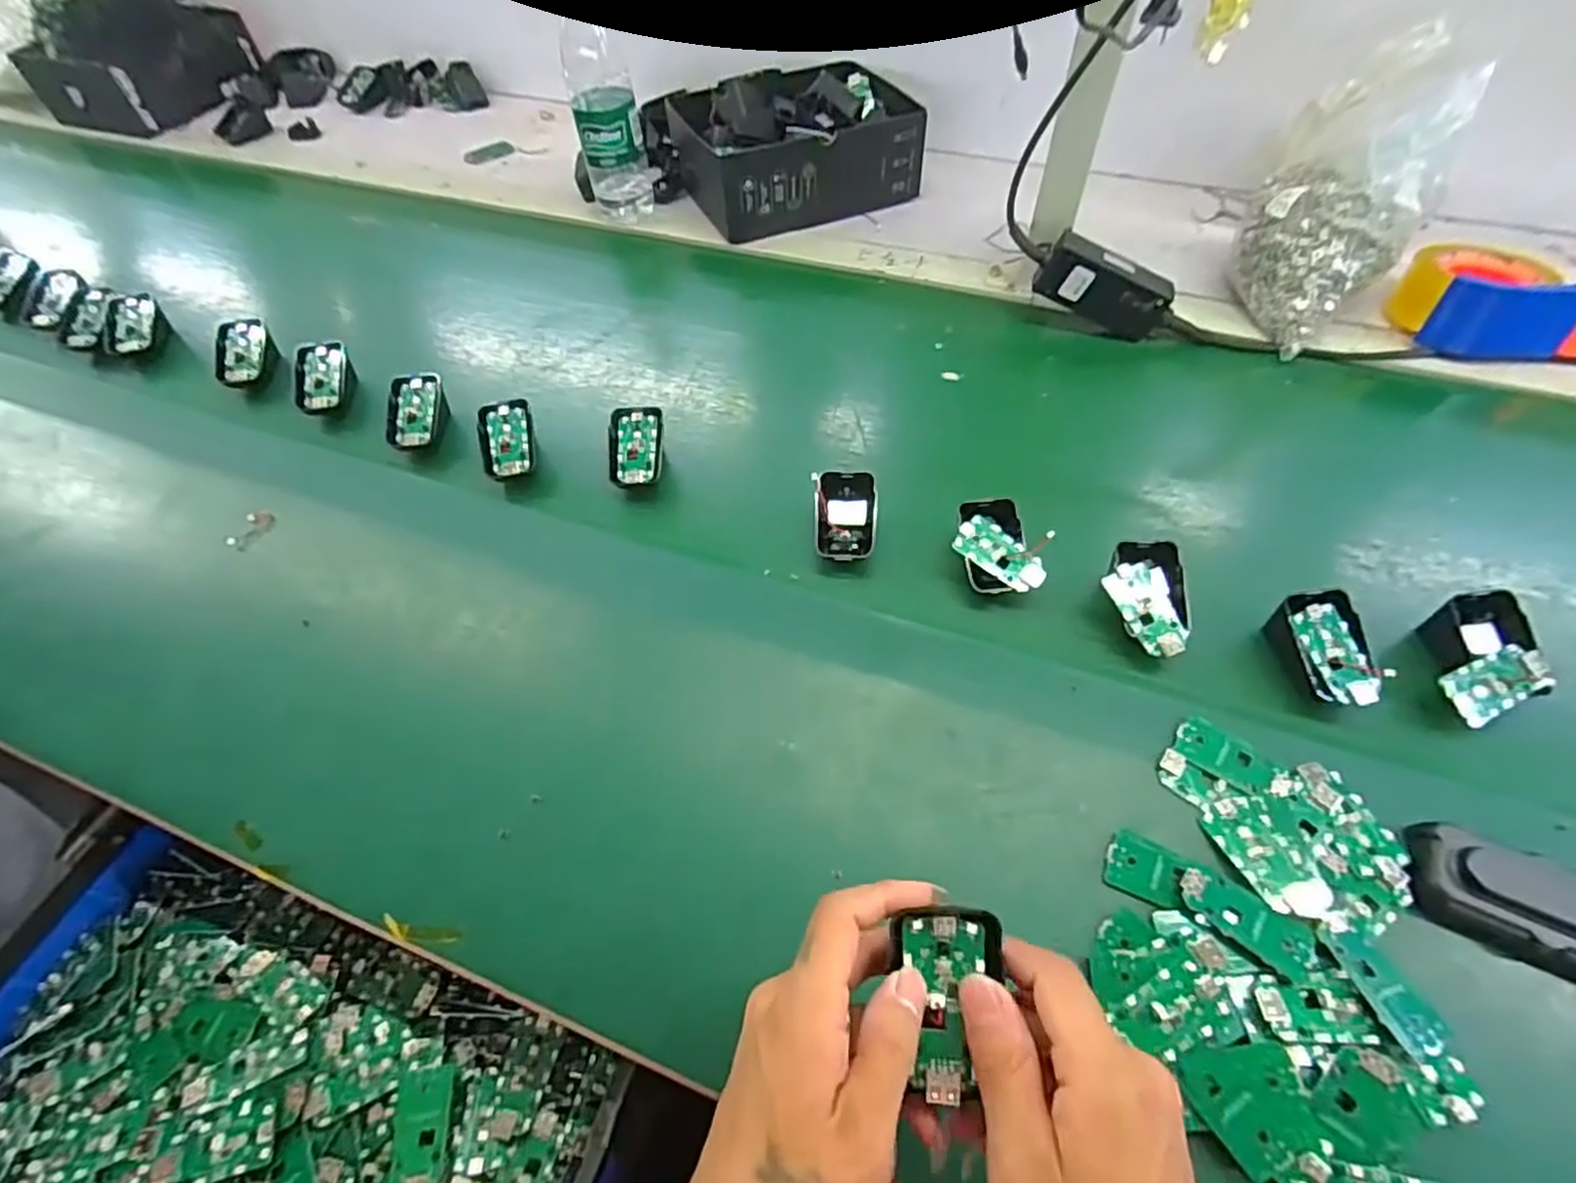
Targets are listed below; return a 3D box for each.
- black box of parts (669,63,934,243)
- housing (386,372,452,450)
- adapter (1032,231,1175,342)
[{"bbox_3d":[0.011,-0.513,0.807,0.250,0.093,0.184,-20,52,-14],"label":"black box of parts"},{"bbox_3d":[-0.324,-0.152,0.616,0.042,0.041,0.067,-3,55,1],"label":"housing"},{"bbox_3d":[0.290,-0.277,0.642,0.119,0.052,0.032,26,61,-2],"label":"adapter"}]

